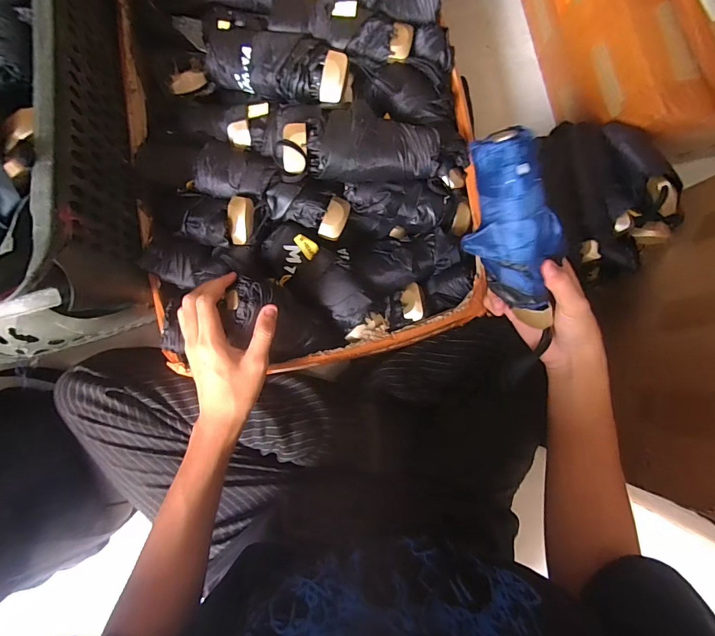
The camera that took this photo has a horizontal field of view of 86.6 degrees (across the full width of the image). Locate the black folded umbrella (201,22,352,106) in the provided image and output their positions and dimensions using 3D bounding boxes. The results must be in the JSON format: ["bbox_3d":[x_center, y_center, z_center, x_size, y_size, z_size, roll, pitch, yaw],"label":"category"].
[{"bbox_3d":[-0.101,-0.298,0.448,0.183,0.052,0.068,17,84,0],"label":"black folded umbrella"}]

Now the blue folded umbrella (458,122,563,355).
[{"bbox_3d":[0.134,-0.063,0.322,0.061,0.045,0.172,-24,116,-4],"label":"blue folded umbrella"}]

